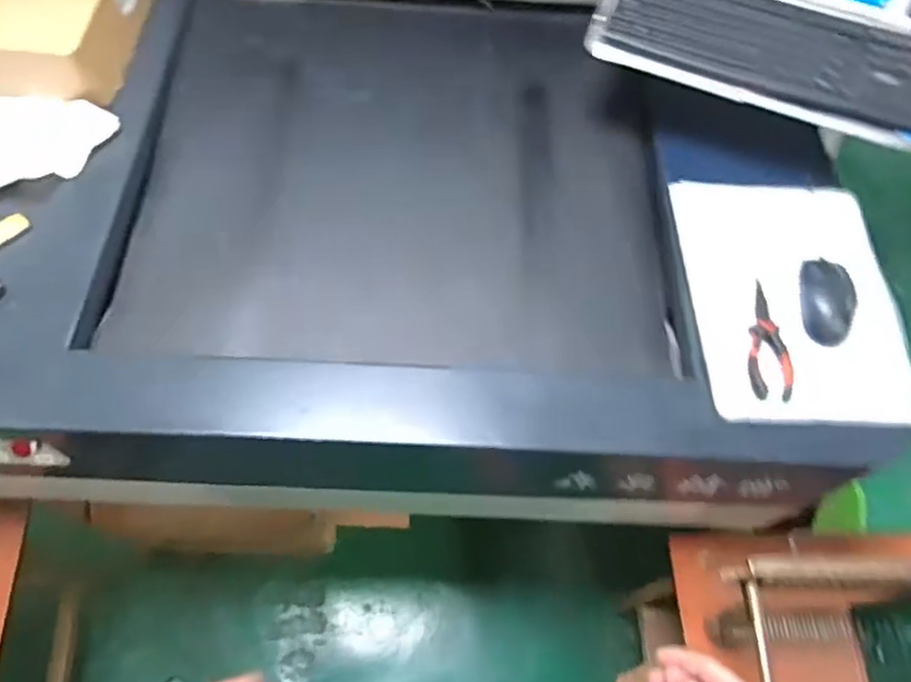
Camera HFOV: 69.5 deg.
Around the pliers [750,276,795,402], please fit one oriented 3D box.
[{"bbox_3d":[0.342,-0.002,0.715,0.042,0.013,0.143,11,62,2],"label":"pliers"}]

